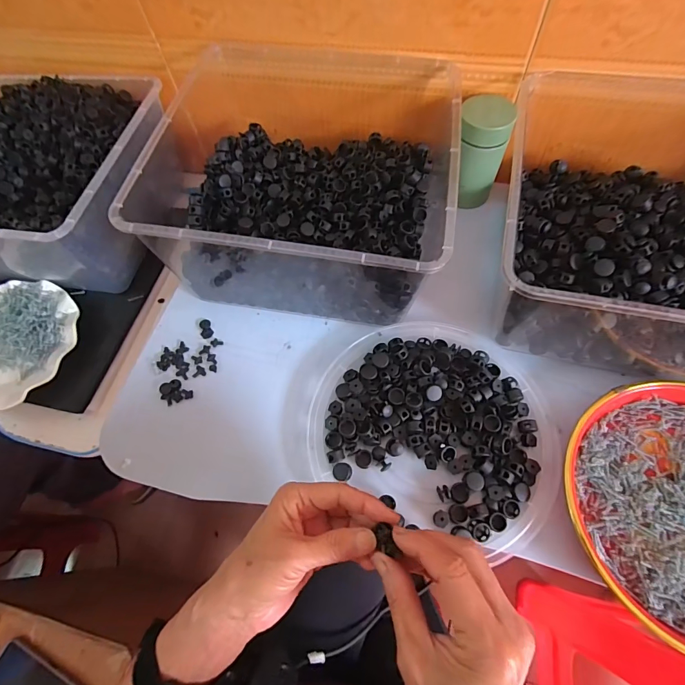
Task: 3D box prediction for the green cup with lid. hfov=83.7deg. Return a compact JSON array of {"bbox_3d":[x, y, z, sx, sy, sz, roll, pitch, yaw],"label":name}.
[{"bbox_3d":[0.166,-0.233,0.470,0.057,0.099,0.069,6,64,7],"label":"green cup with lid"}]

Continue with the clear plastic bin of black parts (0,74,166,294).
[{"bbox_3d":[-0.410,-0.229,0.537,0.297,0.137,0.297,8,64,8],"label":"clear plastic bin of black parts"}]

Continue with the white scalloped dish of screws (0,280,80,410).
[{"bbox_3d":[-0.430,0.003,0.492,0.179,0.025,0.179,28,68,16],"label":"white scalloped dish of screws"}]

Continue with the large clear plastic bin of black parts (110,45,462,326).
[{"bbox_3d":[-0.032,-0.182,0.441,0.295,0.146,0.305,8,64,7],"label":"large clear plastic bin of black parts"}]

